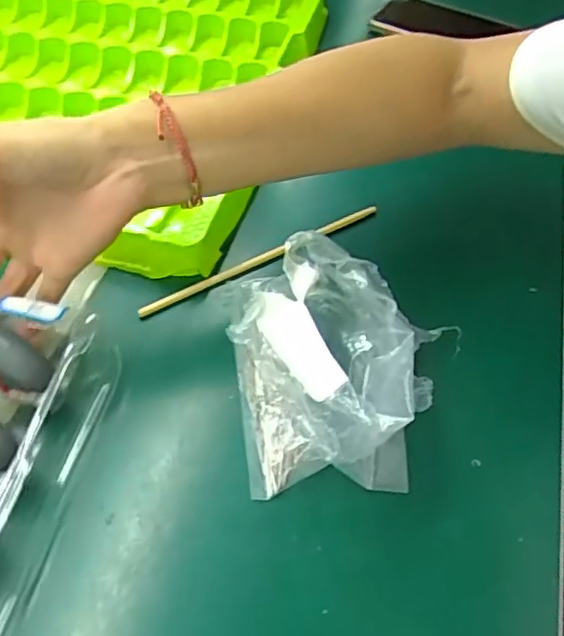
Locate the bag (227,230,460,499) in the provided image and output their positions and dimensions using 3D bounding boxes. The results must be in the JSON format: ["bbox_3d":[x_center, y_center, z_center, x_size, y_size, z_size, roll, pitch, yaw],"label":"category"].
[{"bbox_3d":[0.029,0.025,0.351,0.104,0.067,0.120,-5,51,-5],"label":"bag"}]

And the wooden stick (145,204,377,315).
[{"bbox_3d":[-0.012,-0.042,0.440,0.186,0.012,0.008,-27,57,-21],"label":"wooden stick"}]

